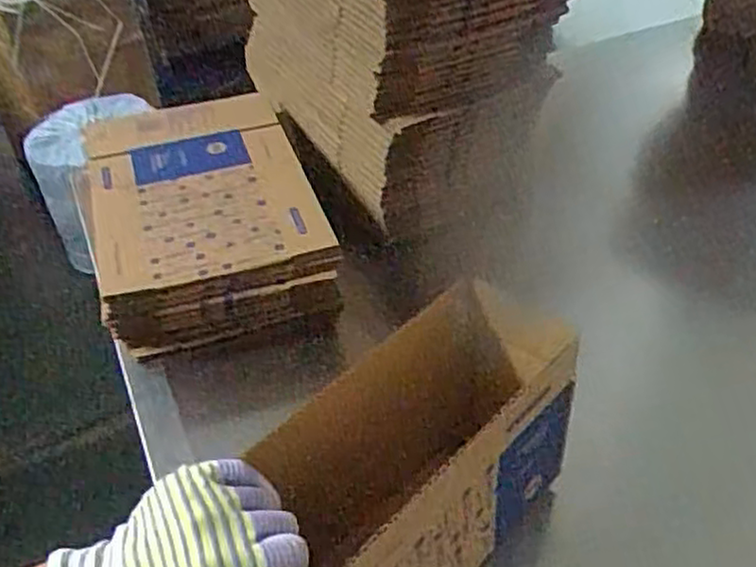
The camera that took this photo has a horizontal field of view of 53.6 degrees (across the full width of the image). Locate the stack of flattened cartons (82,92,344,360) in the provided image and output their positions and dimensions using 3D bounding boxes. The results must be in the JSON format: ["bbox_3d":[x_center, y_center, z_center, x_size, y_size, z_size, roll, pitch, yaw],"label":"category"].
[{"bbox_3d":[-0.183,-0.075,0.793,0.211,0.114,0.313,-15,42,-13],"label":"stack of flattened cartons"}]

